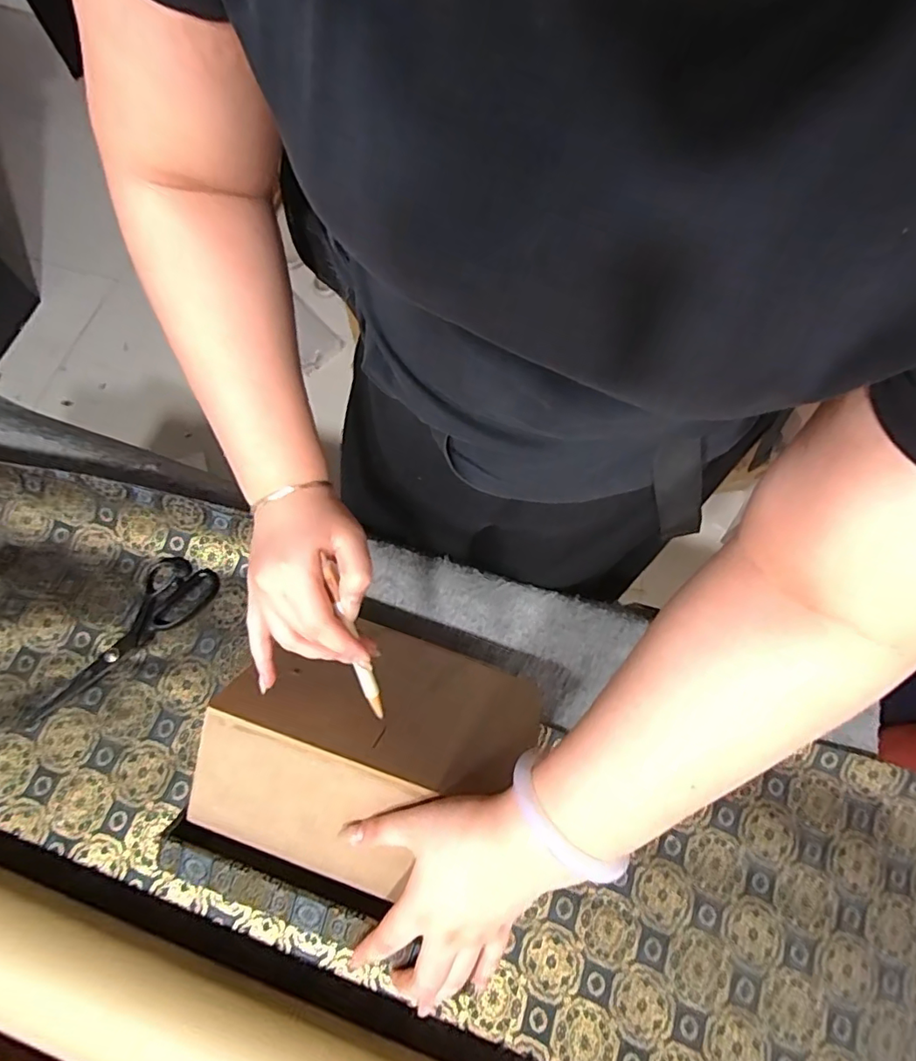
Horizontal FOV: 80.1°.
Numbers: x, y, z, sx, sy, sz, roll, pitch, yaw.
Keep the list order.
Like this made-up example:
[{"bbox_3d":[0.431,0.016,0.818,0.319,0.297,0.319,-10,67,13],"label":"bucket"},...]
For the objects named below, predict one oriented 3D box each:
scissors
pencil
[{"bbox_3d":[-0.383,0.133,0.636,0.084,0.014,0.230,28,72,8],"label":"scissors"},{"bbox_3d":[-0.077,0.082,0.403,0.013,0.009,0.129,-17,104,-8],"label":"pencil"}]

